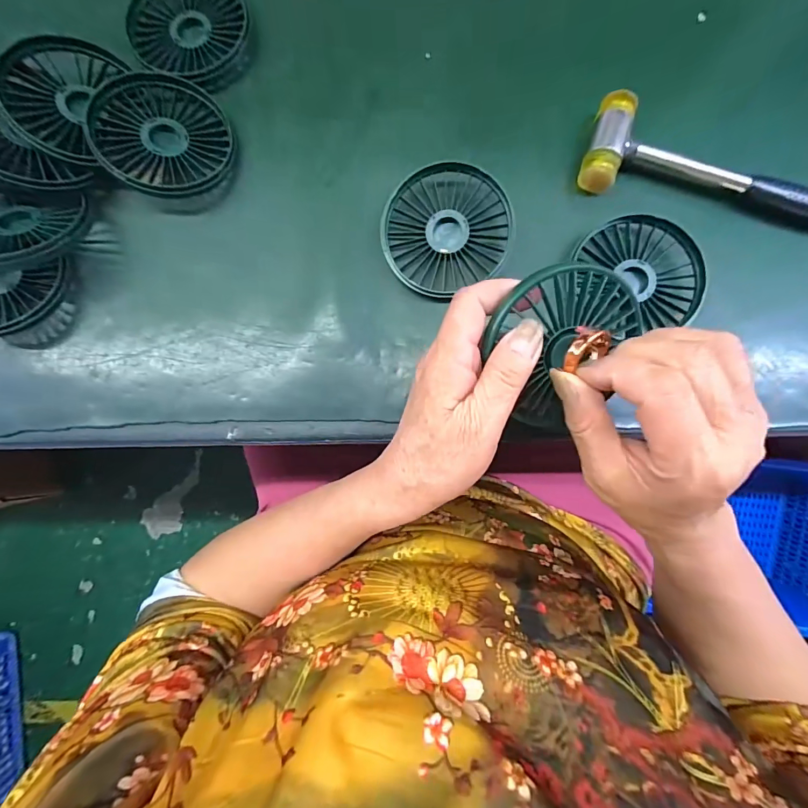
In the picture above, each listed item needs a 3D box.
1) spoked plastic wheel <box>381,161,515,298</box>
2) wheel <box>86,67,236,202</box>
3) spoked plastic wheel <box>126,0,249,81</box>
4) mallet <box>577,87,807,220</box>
[{"bbox_3d":[0.029,-0.120,0.278,0.084,0.025,0.084,0,85,0],"label":"spoked plastic wheel"},{"bbox_3d":[-0.168,-0.187,0.277,0.094,0.013,0.085,28,75,-9],"label":"wheel"},{"bbox_3d":[-0.161,-0.282,0.297,0.083,0.018,0.087,0,85,0],"label":"spoked plastic wheel"},{"bbox_3d":[0.241,-0.153,0.273,0.233,0.025,0.061,14,85,1],"label":"mallet"}]

